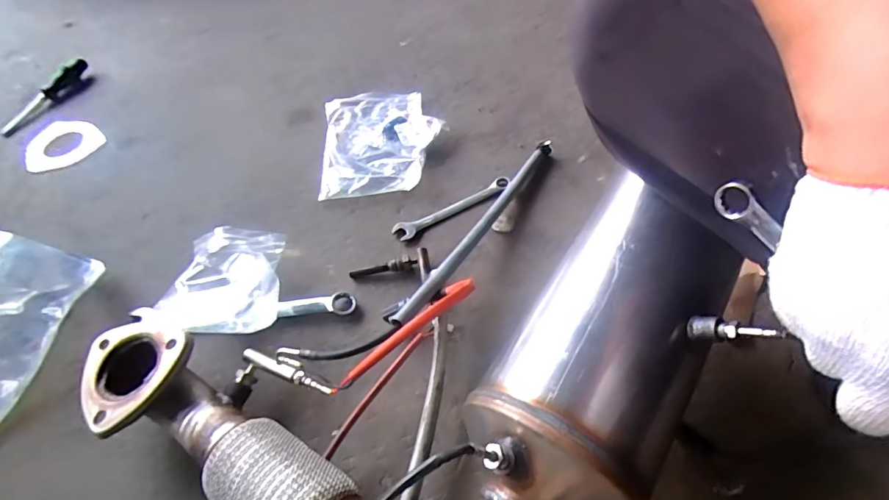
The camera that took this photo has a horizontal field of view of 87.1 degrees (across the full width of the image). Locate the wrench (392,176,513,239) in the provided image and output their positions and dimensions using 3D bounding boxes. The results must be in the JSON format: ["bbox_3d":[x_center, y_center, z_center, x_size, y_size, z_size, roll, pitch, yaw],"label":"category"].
[{"bbox_3d":[0.012,-0.064,0.676,0.184,0.010,0.029,-29,58,-17],"label":"wrench"}]

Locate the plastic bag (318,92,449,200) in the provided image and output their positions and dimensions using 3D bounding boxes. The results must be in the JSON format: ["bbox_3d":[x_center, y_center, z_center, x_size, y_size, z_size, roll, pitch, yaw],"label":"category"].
[{"bbox_3d":[-0.104,-0.192,0.771,0.188,0.019,0.252,-6,55,-4],"label":"plastic bag"}]

